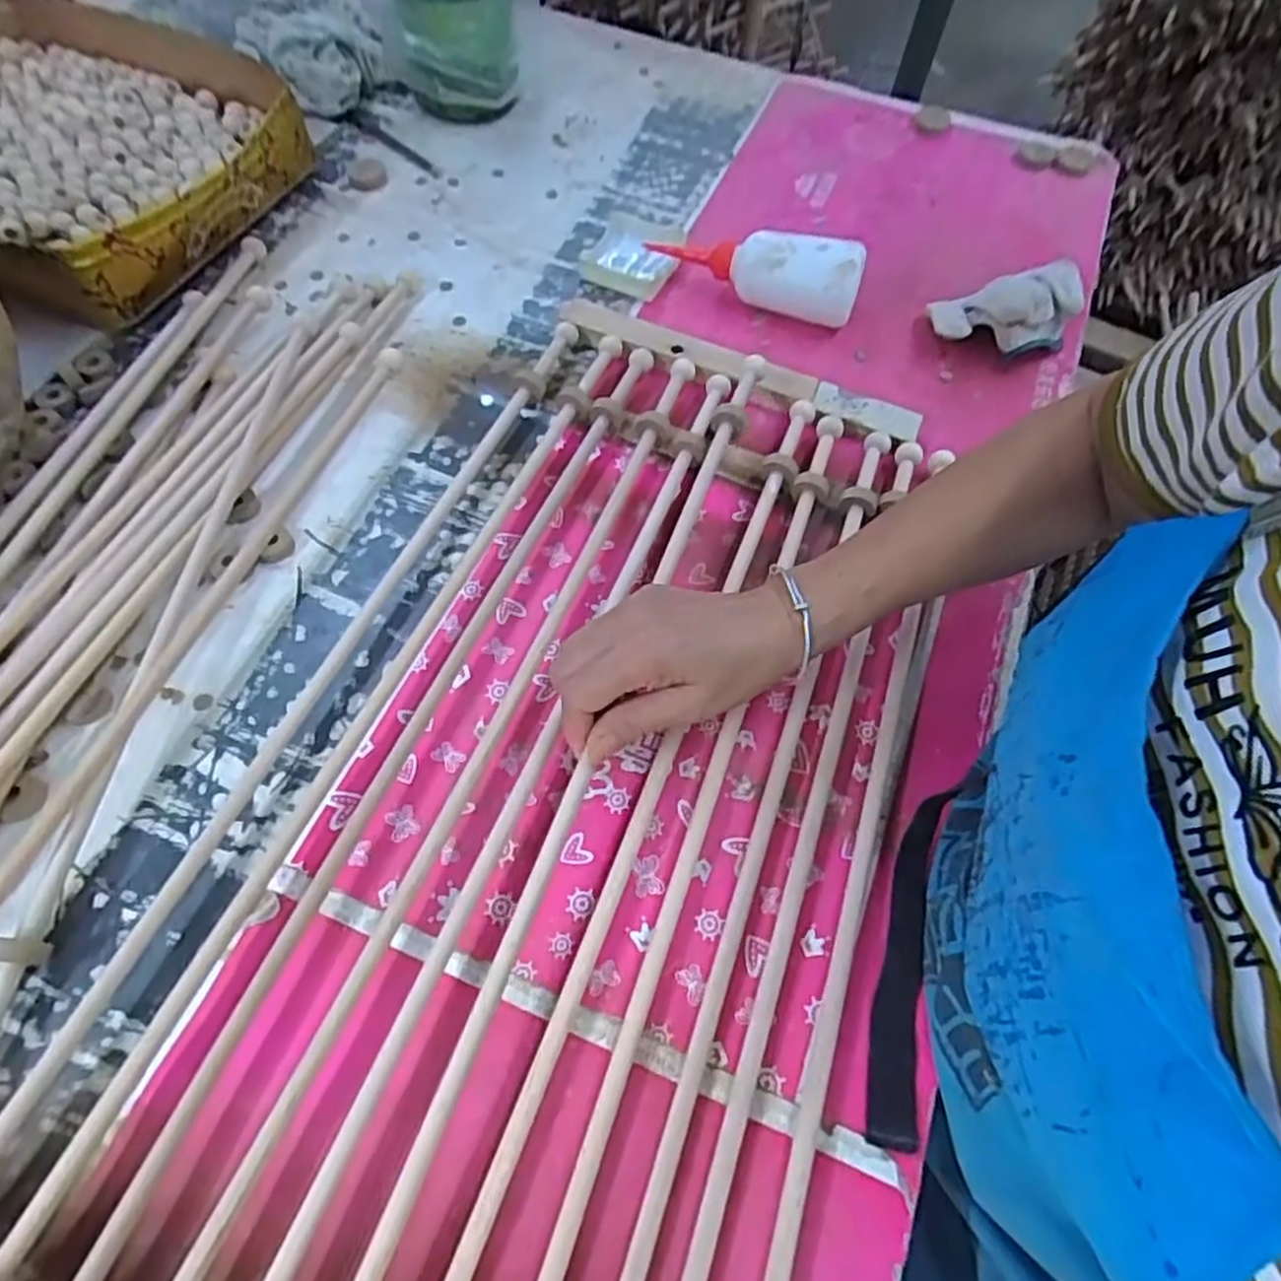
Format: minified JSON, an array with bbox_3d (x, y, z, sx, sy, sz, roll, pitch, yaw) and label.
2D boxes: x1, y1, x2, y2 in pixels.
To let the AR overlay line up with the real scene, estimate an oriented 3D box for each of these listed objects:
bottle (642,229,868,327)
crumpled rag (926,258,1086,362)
[{"bbox_3d":[0.091,-0.313,0.628,0.182,0.059,0.046,23,60,9],"label":"bottle"},{"bbox_3d":[0.310,-0.273,0.628,0.146,0.052,0.087,-13,63,-11],"label":"crumpled rag"}]

